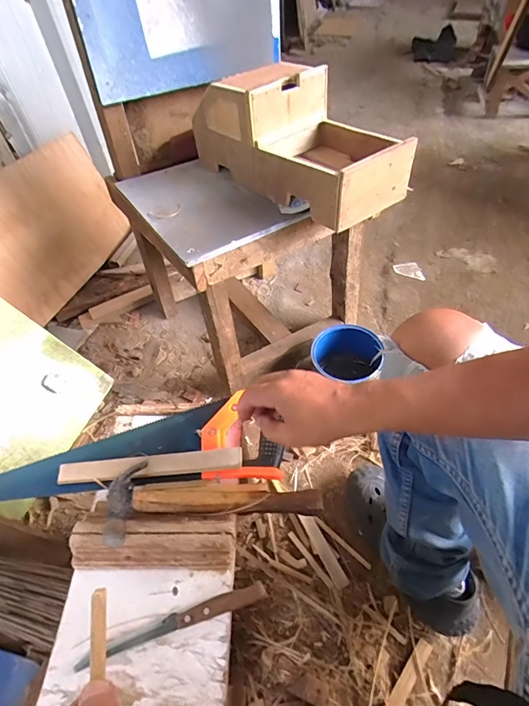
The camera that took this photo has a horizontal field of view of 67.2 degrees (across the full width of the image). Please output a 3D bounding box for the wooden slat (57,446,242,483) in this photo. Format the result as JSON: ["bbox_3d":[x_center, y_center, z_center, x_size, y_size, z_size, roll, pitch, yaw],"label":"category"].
[{"bbox_3d":[-0.142,0.139,0.492,0.227,0.011,0.026,-6,70,3],"label":"wooden slat"}]

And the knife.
[{"bbox_3d":[-0.092,0.274,0.405,0.193,0.009,0.018,-16,52,-9],"label":"knife"}]

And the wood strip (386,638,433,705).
[{"bbox_3d":[0.199,0.503,0.586,0.021,0.005,0.164,33,60,26],"label":"wood strip"}]

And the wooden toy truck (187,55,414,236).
[{"bbox_3d":[0.050,-0.376,0.684,0.162,0.150,0.380,-36,58,-23],"label":"wooden toy truck"}]

